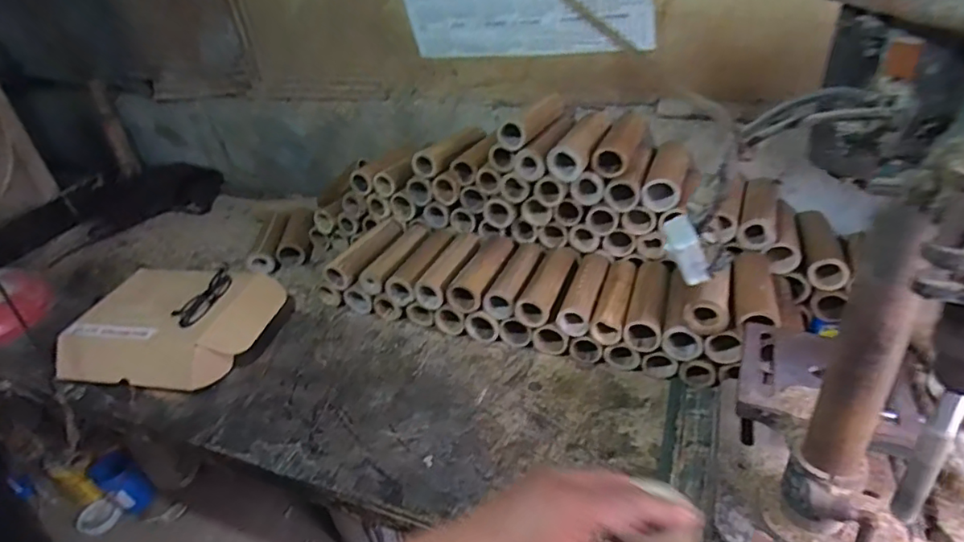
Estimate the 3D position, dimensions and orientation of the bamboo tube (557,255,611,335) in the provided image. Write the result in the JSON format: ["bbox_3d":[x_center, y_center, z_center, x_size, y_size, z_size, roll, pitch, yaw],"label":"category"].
[{"bbox_3d":[0.168,0.032,0.876,0.052,0.043,0.179,8,36,22],"label":"bamboo tube"}]

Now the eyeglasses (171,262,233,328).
[{"bbox_3d":[-0.464,0.041,0.919,0.034,0.035,0.138,3,34,14],"label":"eyeglasses"}]

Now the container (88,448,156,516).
[{"bbox_3d":[-0.855,0.502,1.287,0.071,0.166,0.081,18,40,33],"label":"container"}]

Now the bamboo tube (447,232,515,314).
[{"bbox_3d":[0.006,-0.002,0.932,0.060,0.051,0.176,9,36,23],"label":"bamboo tube"}]

